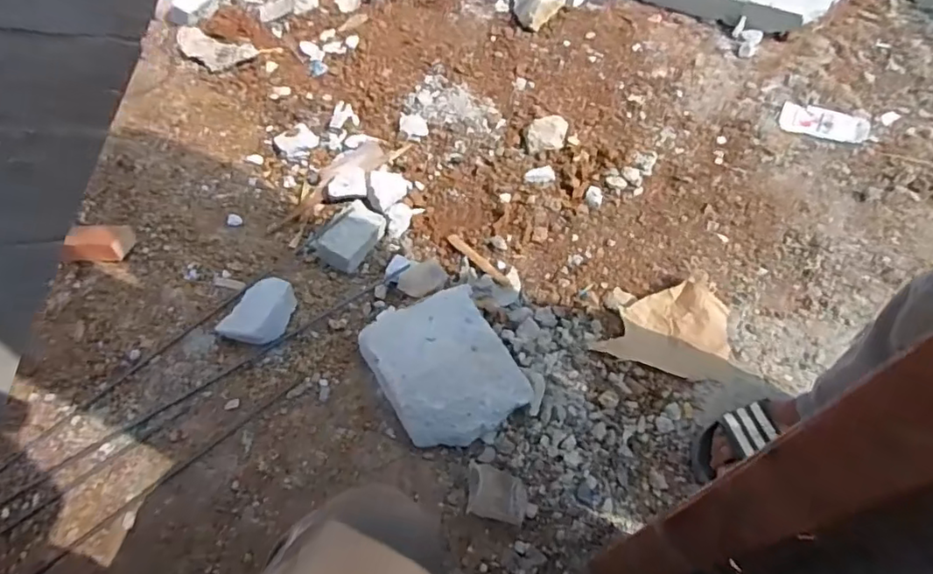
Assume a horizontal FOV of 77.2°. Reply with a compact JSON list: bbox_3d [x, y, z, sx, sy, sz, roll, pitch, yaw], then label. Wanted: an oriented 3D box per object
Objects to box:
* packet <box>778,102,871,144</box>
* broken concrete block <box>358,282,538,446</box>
[{"bbox_3d":[0.779,-0.356,1.272,0.174,0.016,0.077,15,62,10],"label":"packet"},{"bbox_3d":[-0.037,0.114,0.919,0.202,0.068,0.249,-28,63,-14],"label":"broken concrete block"}]

